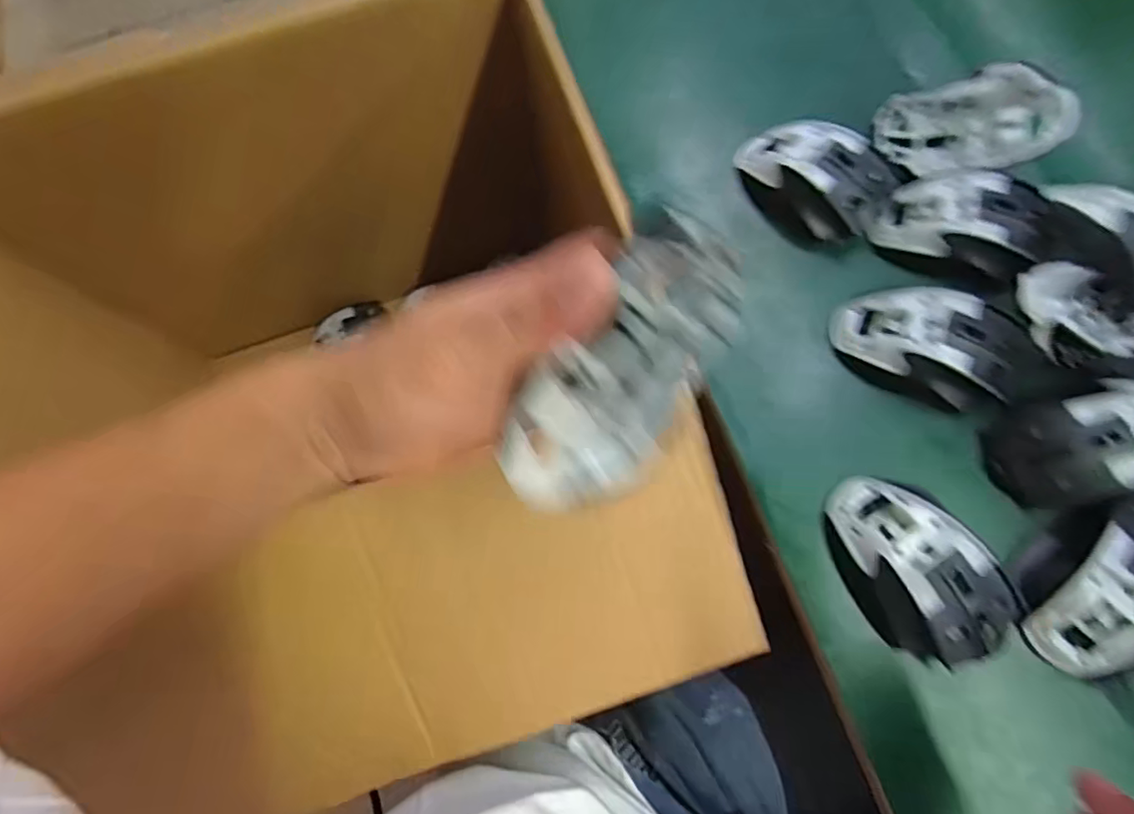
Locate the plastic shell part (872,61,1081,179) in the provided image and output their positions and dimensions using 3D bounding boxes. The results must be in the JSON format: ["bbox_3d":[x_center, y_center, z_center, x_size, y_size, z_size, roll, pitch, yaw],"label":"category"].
[{"bbox_3d":[0.288,-0.198,0.414,0.115,0.036,0.069,-11,71,26],"label":"plastic shell part"}]

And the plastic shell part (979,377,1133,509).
[{"bbox_3d":[0.334,0.023,0.361,0.115,0.035,0.073,-14,73,-2],"label":"plastic shell part"}]

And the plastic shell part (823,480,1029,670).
[{"bbox_3d":[0.212,0.096,0.349,0.076,0.034,0.121,-34,75,-8],"label":"plastic shell part"}]

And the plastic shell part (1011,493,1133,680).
[{"bbox_3d":[0.321,0.102,0.339,0.113,0.040,0.067,-42,76,-10],"label":"plastic shell part"}]

